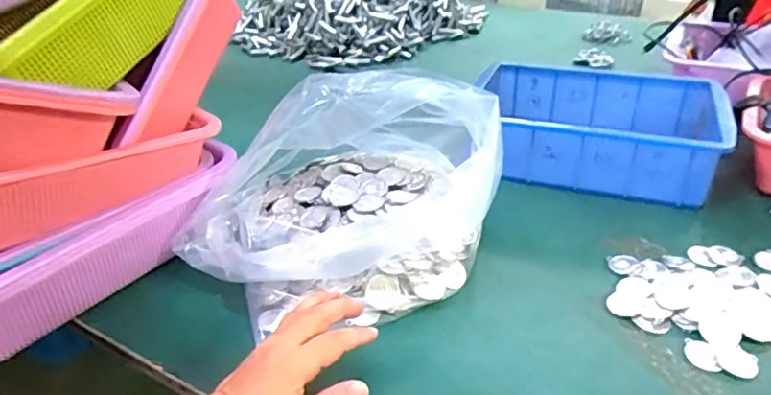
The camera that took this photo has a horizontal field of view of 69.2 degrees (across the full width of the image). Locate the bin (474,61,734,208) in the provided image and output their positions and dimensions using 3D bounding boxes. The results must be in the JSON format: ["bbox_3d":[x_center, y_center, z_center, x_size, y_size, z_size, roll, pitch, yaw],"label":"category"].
[{"bbox_3d":[0.264,-0.091,0.721,0.292,0.085,0.207,10,33,19],"label":"bin"}]

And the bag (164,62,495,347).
[{"bbox_3d":[-0.055,-0.018,0.532,0.269,0.167,0.223,-13,33,-18],"label":"bag"}]

